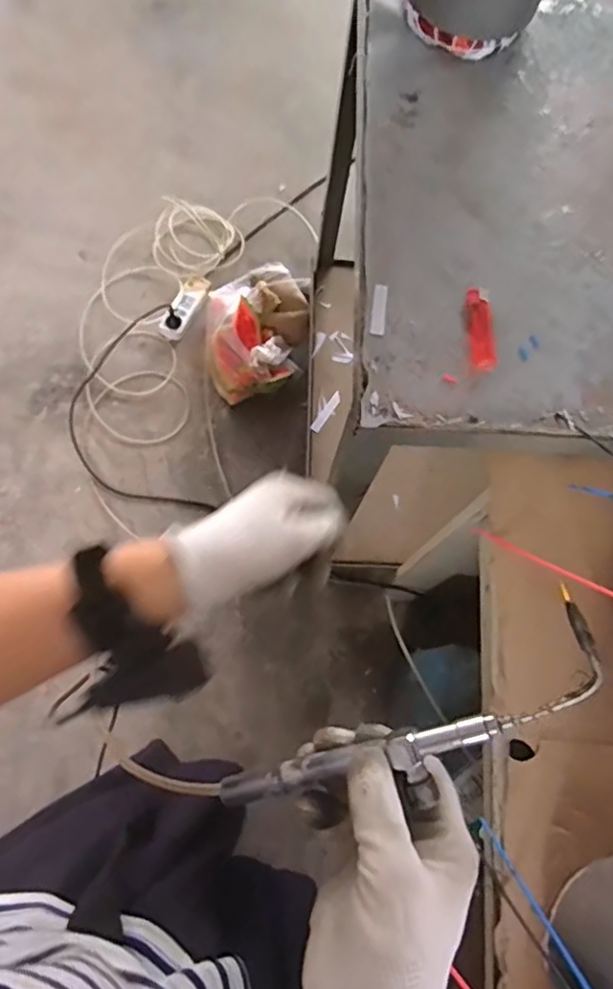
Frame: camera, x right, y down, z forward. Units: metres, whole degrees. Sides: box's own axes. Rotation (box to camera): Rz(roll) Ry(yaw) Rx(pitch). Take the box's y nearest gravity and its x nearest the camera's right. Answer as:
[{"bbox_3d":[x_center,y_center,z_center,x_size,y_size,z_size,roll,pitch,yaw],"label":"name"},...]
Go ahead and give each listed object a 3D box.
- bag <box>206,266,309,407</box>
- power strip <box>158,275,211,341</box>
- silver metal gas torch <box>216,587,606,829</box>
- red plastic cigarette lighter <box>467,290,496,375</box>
[{"bbox_3d":[-0.112,-0.369,1.423,0.233,0.148,0.276,-2,73,-5],"label":"bag"},{"bbox_3d":[-0.290,-0.458,1.490,0.053,0.041,0.183,24,72,8],"label":"power strip"},{"bbox_3d":[0.042,0.113,0.280,0.191,0.018,0.055,-29,71,18],"label":"silver metal gas torch"},{"bbox_3d":[0.167,-0.156,0.586,0.025,0.011,0.083,0,70,-1],"label":"red plastic cigarette lighter"}]

